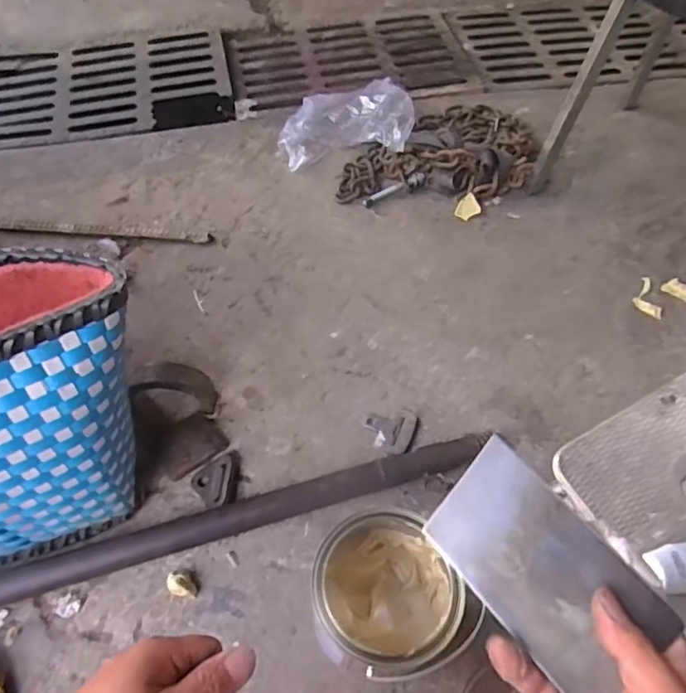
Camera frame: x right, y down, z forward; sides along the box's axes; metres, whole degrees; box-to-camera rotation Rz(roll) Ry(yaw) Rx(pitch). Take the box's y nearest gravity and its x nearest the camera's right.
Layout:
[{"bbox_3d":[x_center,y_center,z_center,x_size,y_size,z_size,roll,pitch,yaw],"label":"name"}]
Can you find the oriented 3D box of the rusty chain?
[{"bbox_3d":[0.205,-0.425,1.191,0.407,0.078,0.320,3,56,1],"label":"rusty chain"}]

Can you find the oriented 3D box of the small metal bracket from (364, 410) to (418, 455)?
[{"bbox_3d":[0.069,0.123,0.852,0.074,0.009,0.079,16,57,9],"label":"small metal bracket"}]

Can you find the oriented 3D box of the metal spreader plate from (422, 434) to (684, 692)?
[{"bbox_3d":[0.112,0.123,0.322,0.075,0.006,0.127,-43,64,-7],"label":"metal spreader plate"}]

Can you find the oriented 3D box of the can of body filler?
[{"bbox_3d":[0.043,0.281,0.651,0.146,0.154,0.148,3,56,1],"label":"can of body filler"}]

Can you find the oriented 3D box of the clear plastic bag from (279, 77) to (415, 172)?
[{"bbox_3d":[0.010,-0.490,1.217,0.275,0.072,0.269,3,56,1],"label":"clear plastic bag"}]

